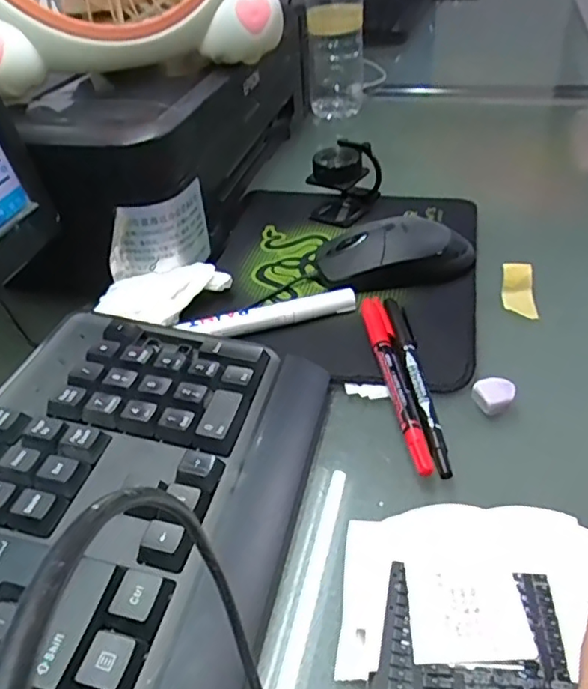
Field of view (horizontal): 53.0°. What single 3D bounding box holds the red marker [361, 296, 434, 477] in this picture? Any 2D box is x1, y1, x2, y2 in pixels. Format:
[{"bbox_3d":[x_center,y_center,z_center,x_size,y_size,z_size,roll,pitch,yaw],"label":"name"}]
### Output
[{"bbox_3d":[0.058,0.016,0.335,0.014,0.012,0.136,-8,38,-4],"label":"red marker"}]

